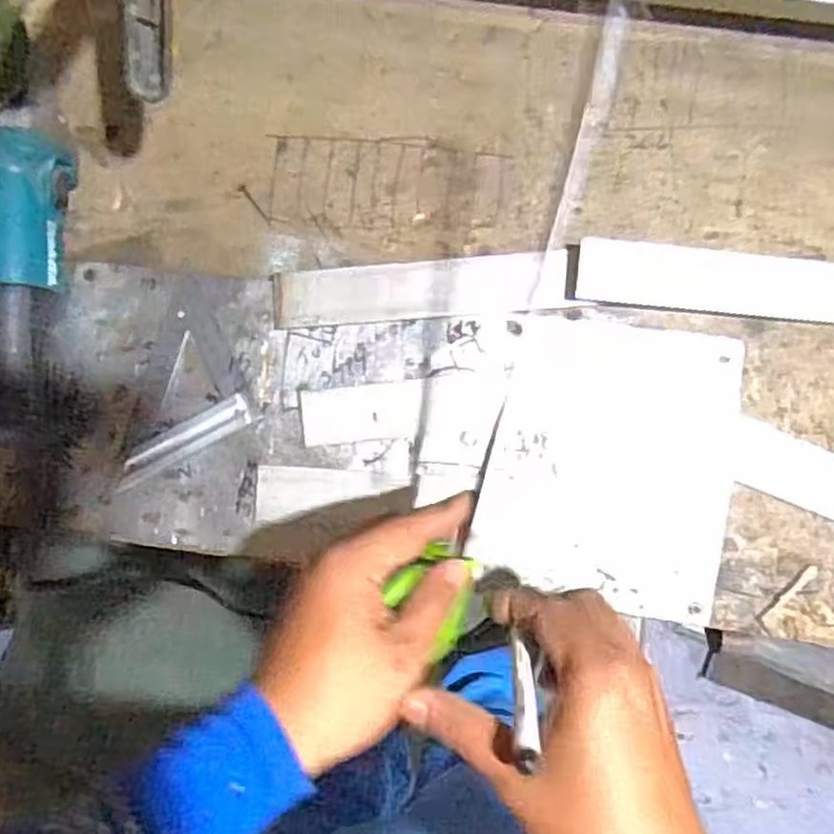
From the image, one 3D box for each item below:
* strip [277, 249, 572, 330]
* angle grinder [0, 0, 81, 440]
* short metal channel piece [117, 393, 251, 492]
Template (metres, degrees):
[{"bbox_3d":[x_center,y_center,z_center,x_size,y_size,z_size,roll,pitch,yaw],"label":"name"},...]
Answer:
[{"bbox_3d":[0.002,-0.086,0.506,0.196,0.005,0.039,-4,99,4],"label":"strip"},{"bbox_3d":[-0.271,-0.123,0.491,0.073,0.091,0.263,-5,86,3],"label":"angle grinder"},{"bbox_3d":[-0.164,0.017,0.517,0.105,0.007,0.023,-28,84,4],"label":"short metal channel piece"}]

